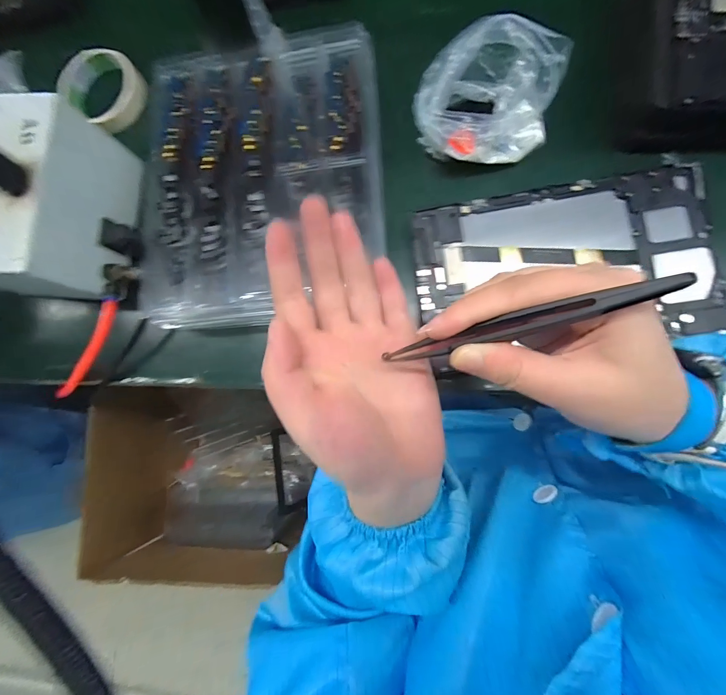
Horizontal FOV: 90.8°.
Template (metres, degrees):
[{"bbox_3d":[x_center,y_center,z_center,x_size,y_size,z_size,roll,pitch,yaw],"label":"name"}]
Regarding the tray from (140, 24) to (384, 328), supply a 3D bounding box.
[{"bbox_3d":[-0.097,-0.165,0.349,0.228,0.037,0.275,-3,83,7],"label":"tray"}]

